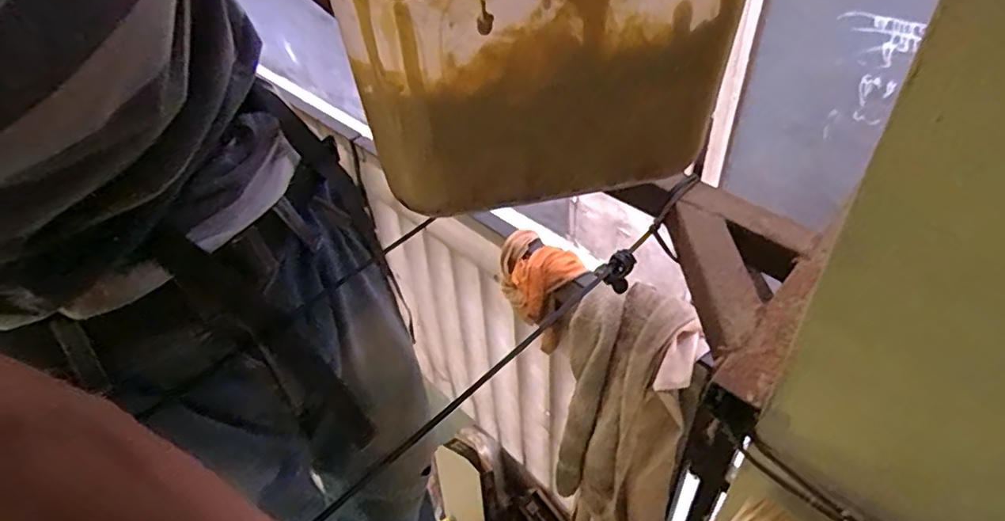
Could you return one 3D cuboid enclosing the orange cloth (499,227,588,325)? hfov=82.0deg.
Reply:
[{"bbox_3d":[0.065,0.026,1.036,0.128,0.112,0.146,-14,43,-9],"label":"orange cloth"}]

